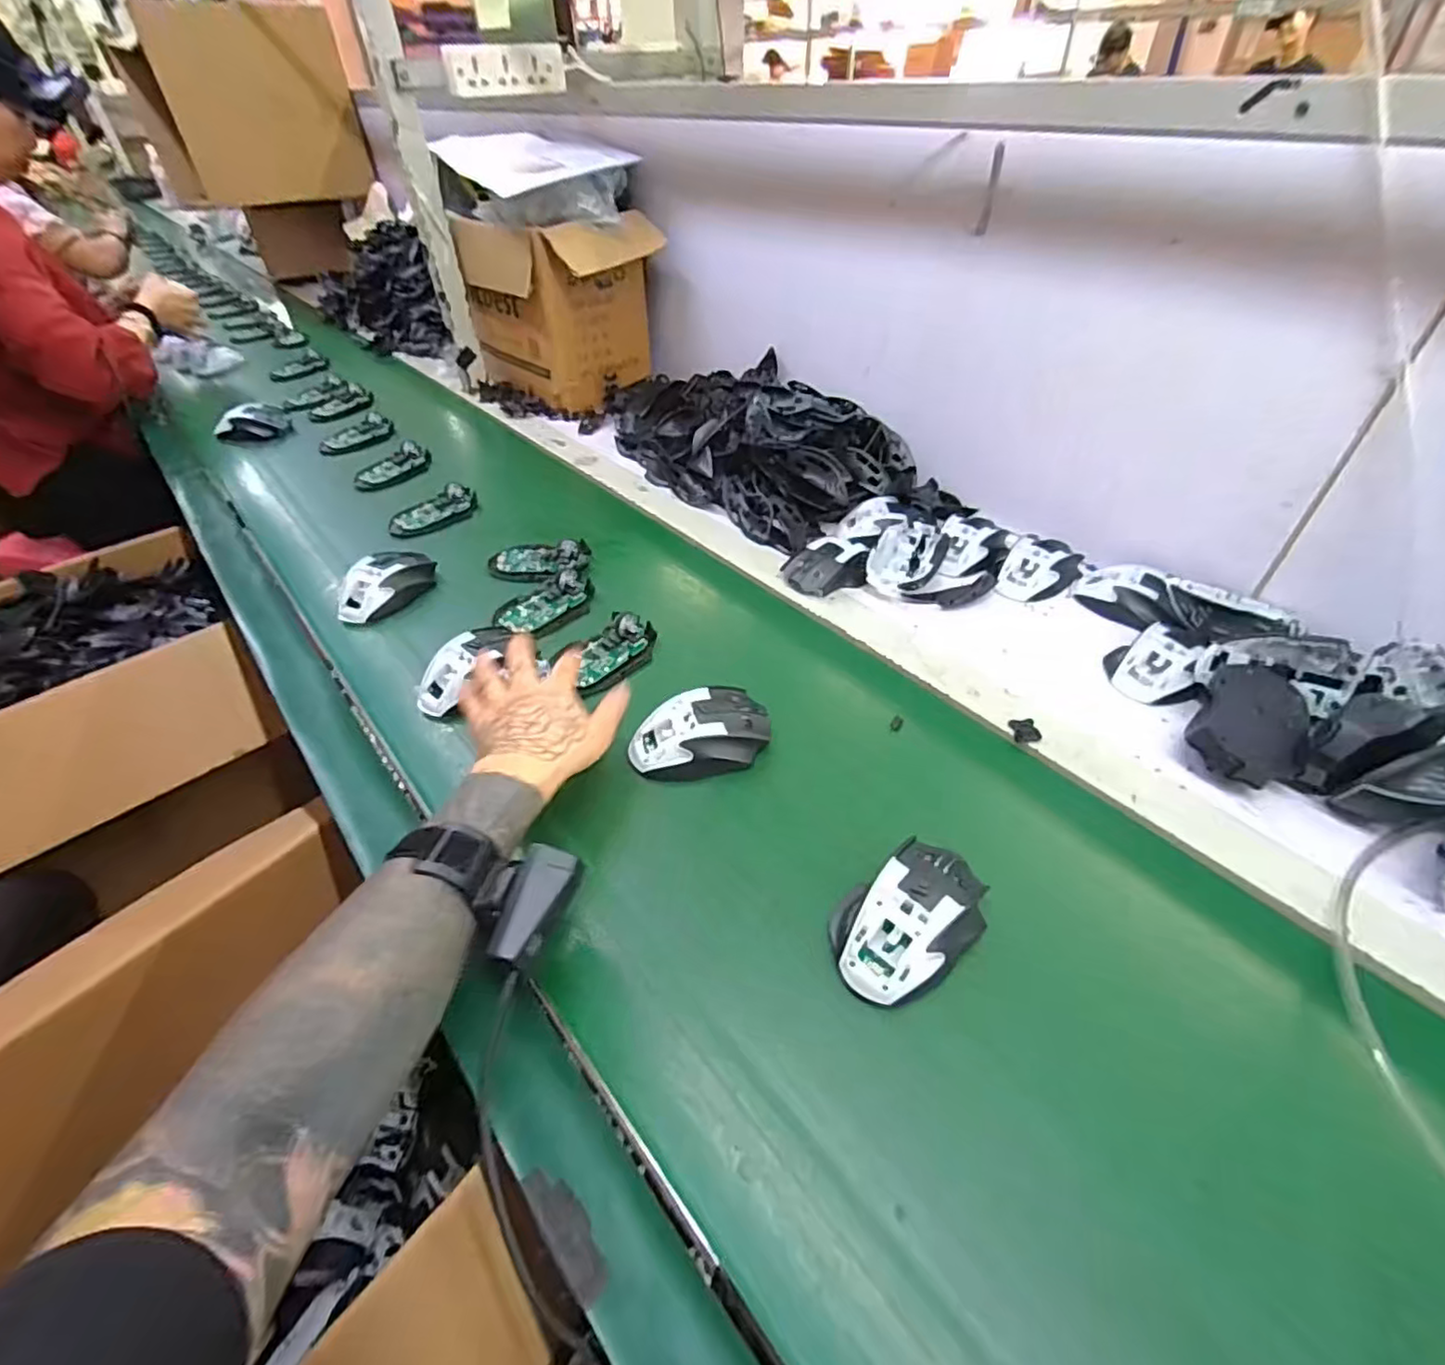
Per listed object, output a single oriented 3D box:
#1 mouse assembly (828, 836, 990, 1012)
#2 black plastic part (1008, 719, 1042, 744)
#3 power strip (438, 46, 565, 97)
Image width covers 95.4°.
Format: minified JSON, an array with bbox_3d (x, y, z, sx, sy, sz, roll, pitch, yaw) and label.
[{"bbox_3d":[0.120,0.154,0.432,0.117,0.049,0.078,-36,52,-28],"label":"mouse assembly"},{"bbox_3d":[0.255,0.041,0.555,0.022,0.005,0.024,-5,46,-1],"label":"black plastic part"},{"bbox_3d":[-0.303,-0.869,0.934,0.174,0.053,0.035,-36,52,-28],"label":"power strip"}]

